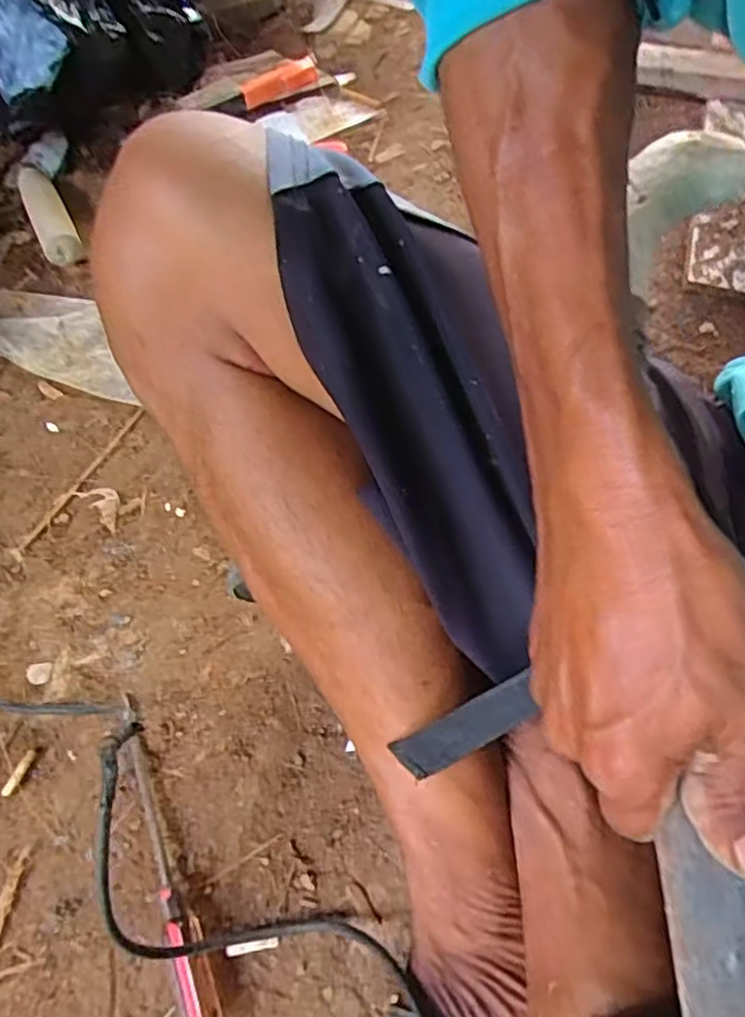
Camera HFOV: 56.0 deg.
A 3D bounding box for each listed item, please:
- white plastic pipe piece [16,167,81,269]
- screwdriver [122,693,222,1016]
[{"bbox_3d":[-0.331,-0.303,0.710,0.037,0.039,0.141,-25,67,-15],"label":"white plastic pipe piece"},{"bbox_3d":[-0.128,0.207,0.424,0.020,0.018,0.201,-22,57,-11],"label":"screwdriver"}]

